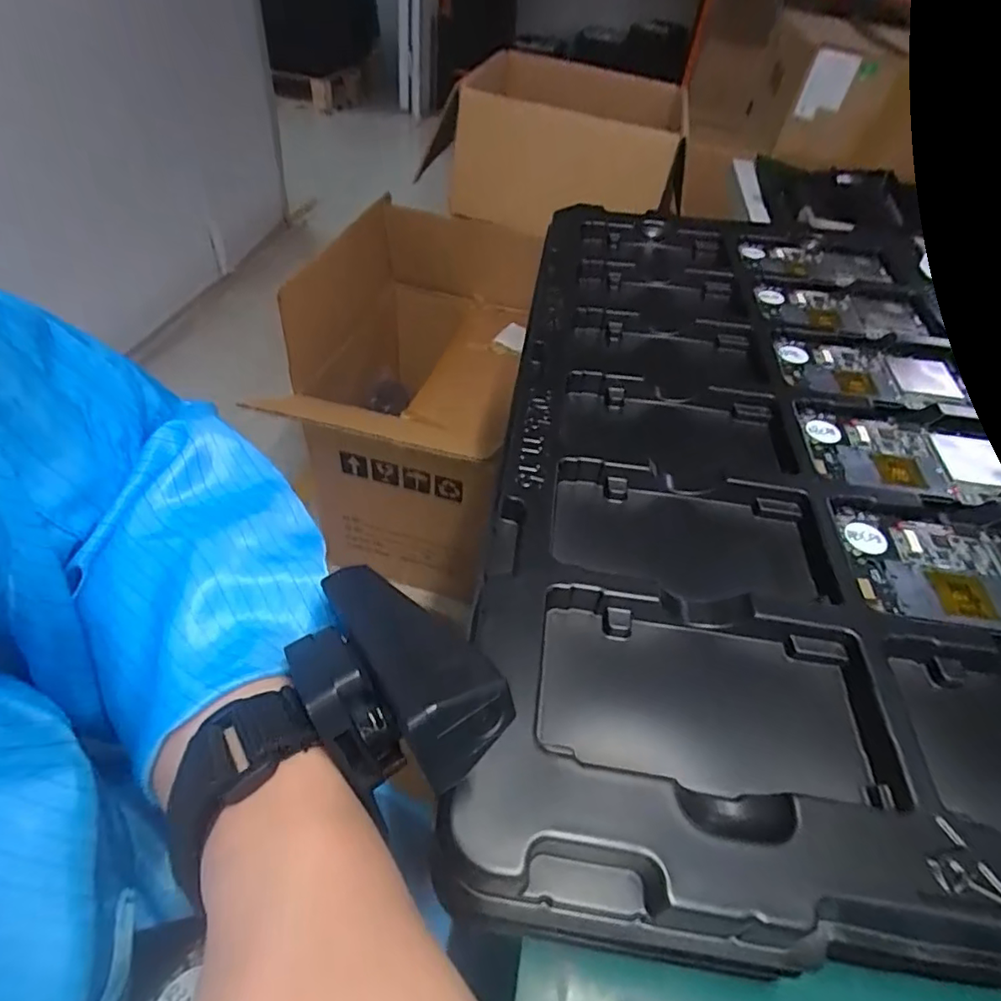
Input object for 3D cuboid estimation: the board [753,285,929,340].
[{"bbox_3d":[0.271,-0.152,0.453,0.128,0.010,0.072,9,48,0],"label":"board"}]

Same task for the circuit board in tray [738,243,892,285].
[{"bbox_3d":[0.283,-0.212,0.512,0.125,0.005,0.062,11,48,2],"label":"circuit board in tray"}]

